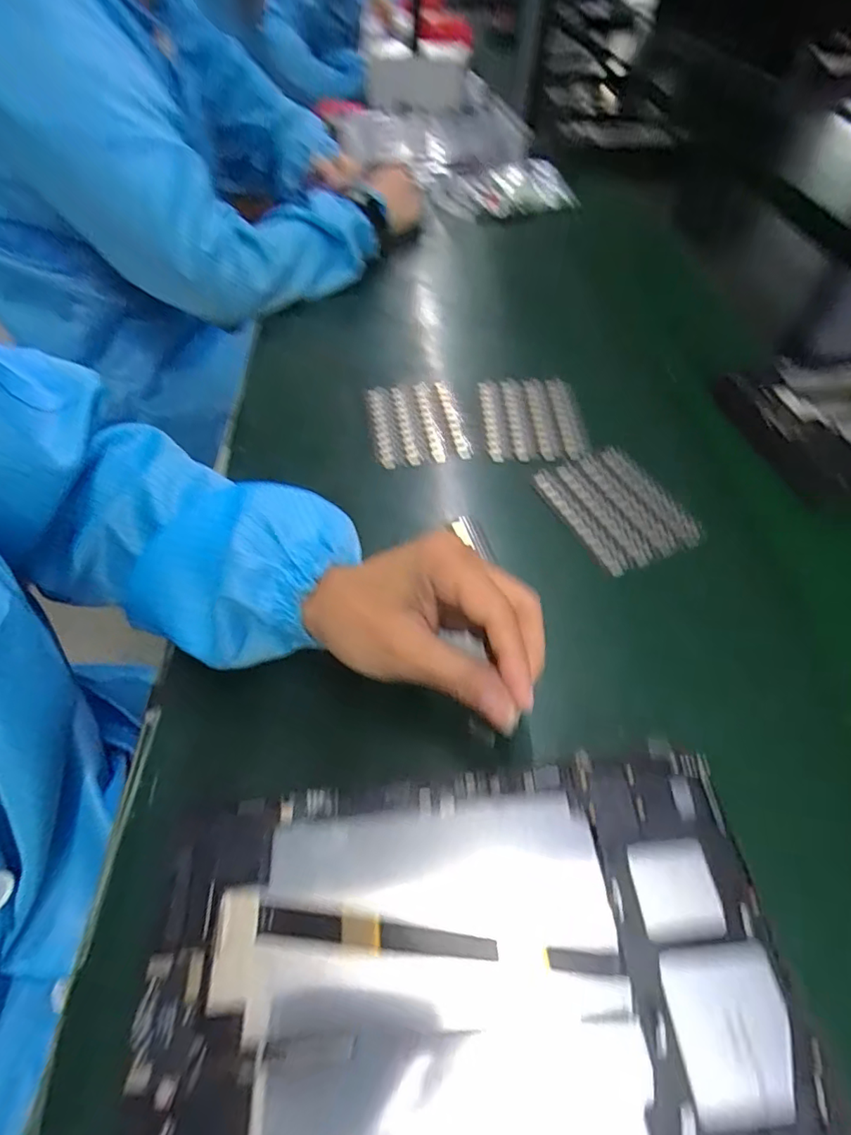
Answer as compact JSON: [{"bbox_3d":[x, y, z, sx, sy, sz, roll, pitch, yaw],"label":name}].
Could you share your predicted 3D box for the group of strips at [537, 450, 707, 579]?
[{"bbox_3d":[0.137,-0.045,0.399,0.078,0.011,0.104,-20,54,-16],"label":"group of strips"}]

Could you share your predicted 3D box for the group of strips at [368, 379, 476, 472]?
[{"bbox_3d":[-0.009,-0.125,0.467,0.073,0.008,0.102,-9,51,-7],"label":"group of strips"}]

